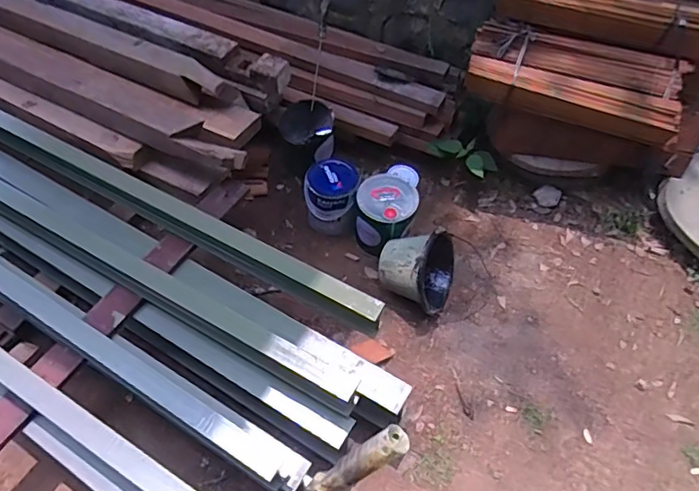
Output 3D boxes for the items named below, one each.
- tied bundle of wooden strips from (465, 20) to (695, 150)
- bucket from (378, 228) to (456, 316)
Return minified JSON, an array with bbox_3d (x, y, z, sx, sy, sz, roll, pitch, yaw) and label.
[{"bbox_3d":[0.674,-0.498,1.637,0.616,0.157,0.213,19,55,11],"label":"tied bundle of wooden strips"},{"bbox_3d":[0.205,0.052,1.585,0.213,0.231,0.259,18,55,10],"label":"bucket"}]

